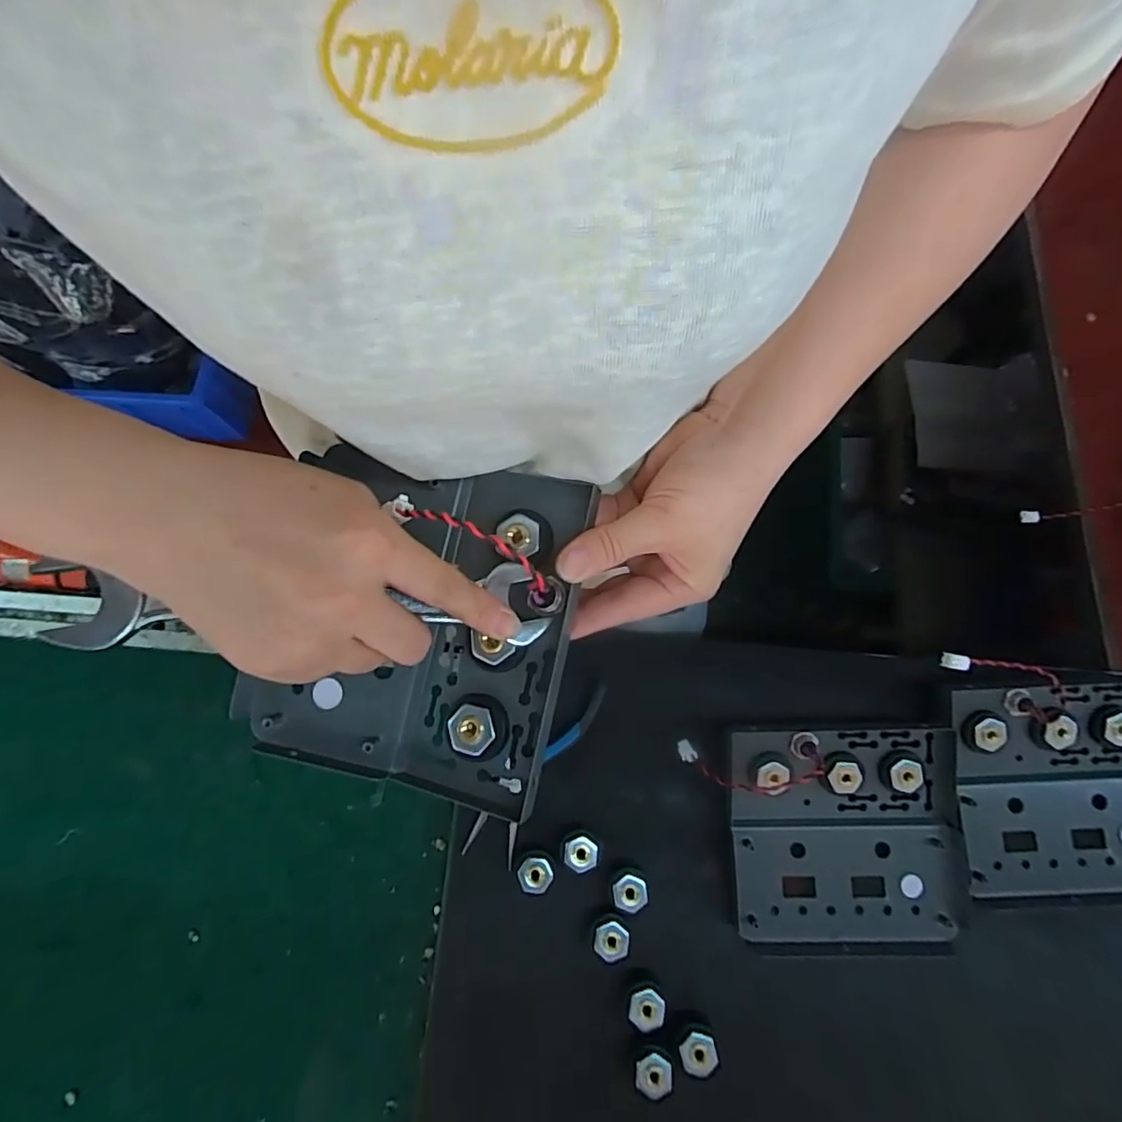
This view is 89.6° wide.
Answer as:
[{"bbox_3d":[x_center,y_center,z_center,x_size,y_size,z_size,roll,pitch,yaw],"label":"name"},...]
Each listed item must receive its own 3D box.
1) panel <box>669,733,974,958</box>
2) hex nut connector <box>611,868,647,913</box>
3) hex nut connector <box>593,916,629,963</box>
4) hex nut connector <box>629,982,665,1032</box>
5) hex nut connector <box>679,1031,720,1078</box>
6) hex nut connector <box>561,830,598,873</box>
[{"bbox_3d":[0.189,0.198,0.400,0.179,0.029,0.149,-2,74,1],"label":"panel"},{"bbox_3d":[0.048,0.232,0.402,0.024,0.028,0.025,-3,74,1],"label":"hex nut connector"},{"bbox_3d":[0.034,0.260,0.394,0.024,0.026,0.025,-9,74,-1],"label":"hex nut connector"},{"bbox_3d":[0.057,0.298,0.382,0.023,0.026,0.021,12,75,5],"label":"hex nut connector"},{"bbox_3d":[0.089,0.320,0.372,0.023,0.021,0.021,-14,74,-2],"label":"hex nut connector"},{"bbox_3d":[0.014,0.207,0.408,0.025,0.025,0.025,-31,76,-7],"label":"hex nut connector"}]

